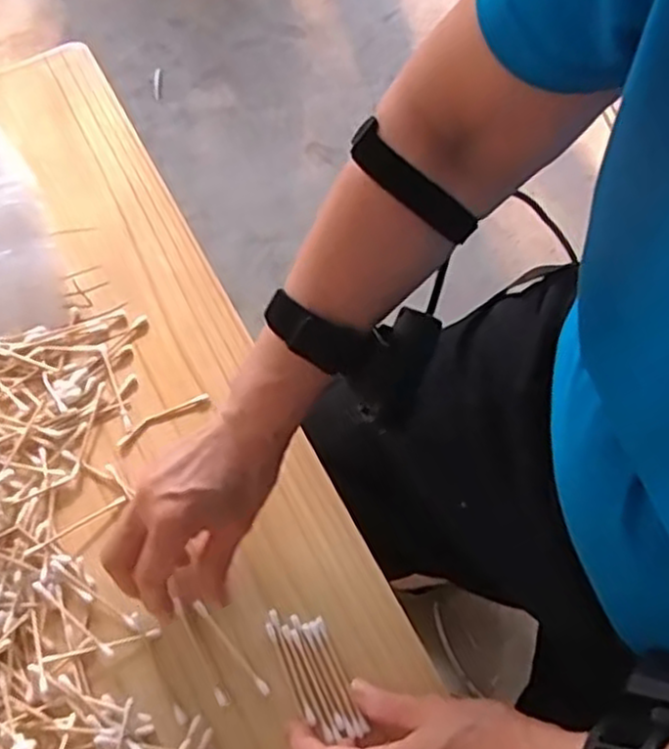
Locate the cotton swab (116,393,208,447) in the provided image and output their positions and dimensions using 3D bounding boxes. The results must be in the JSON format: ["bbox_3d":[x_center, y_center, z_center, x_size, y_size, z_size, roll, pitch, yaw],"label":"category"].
[{"bbox_3d":[-0.125,0.029,0.539,0.070,0.004,0.010,-30,67,-12],"label":"cotton swab"}]

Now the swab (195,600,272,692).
[{"bbox_3d":[-0.062,0.168,0.458,0.005,0.006,0.066,-40,73,-16],"label":"swab"}]

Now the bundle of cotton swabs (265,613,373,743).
[{"bbox_3d":[-0.011,0.180,0.453,0.036,0.004,0.081,-30,67,-12],"label":"bundle of cotton swabs"}]

